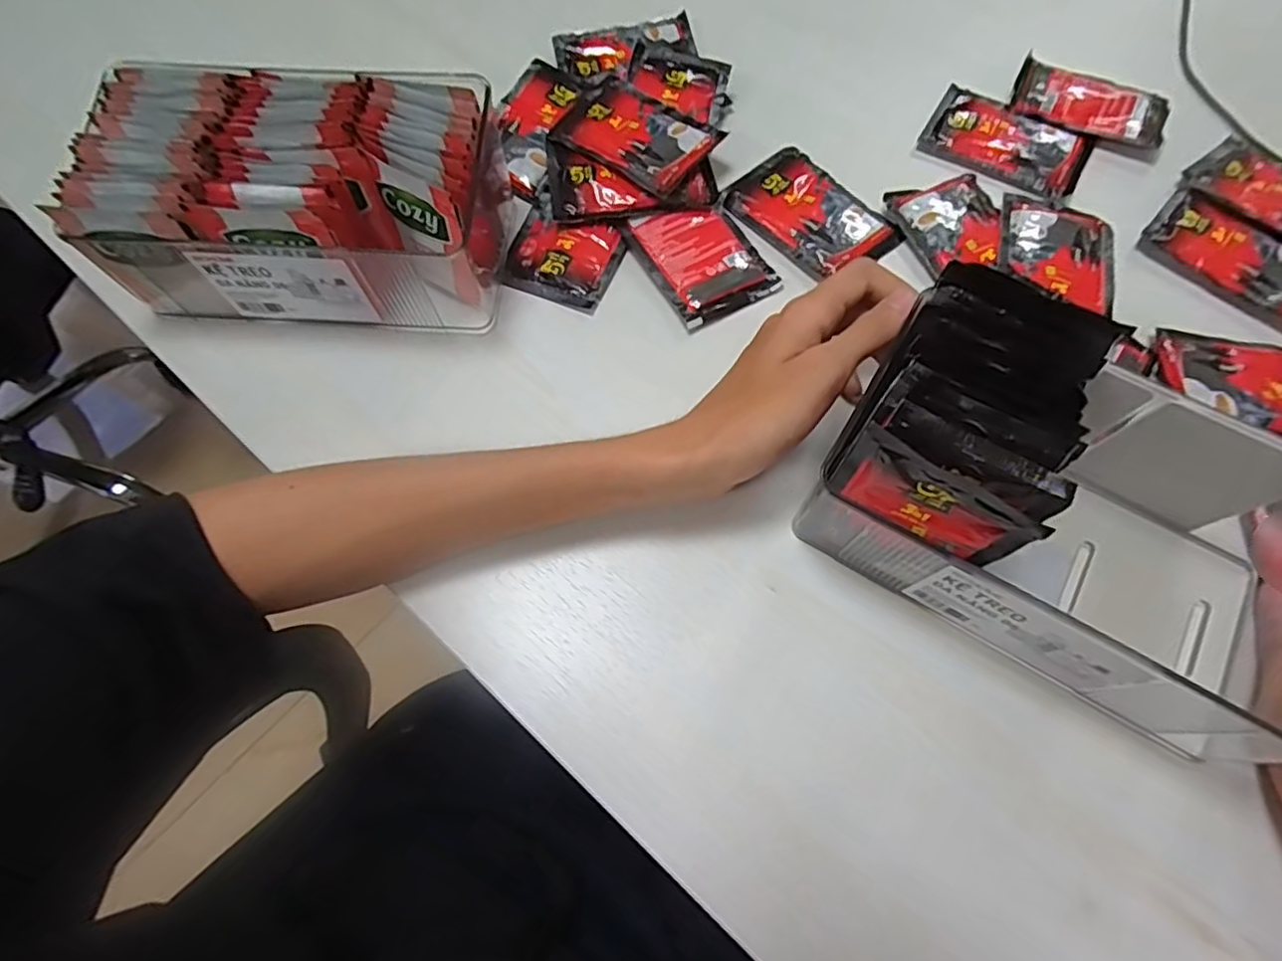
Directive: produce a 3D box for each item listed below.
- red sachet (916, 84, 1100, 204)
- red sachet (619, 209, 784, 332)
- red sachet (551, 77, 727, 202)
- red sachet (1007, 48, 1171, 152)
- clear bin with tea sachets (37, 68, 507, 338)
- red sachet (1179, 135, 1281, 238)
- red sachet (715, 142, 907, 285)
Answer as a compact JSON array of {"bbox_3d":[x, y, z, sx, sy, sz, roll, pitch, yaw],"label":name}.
[{"bbox_3d":[0.240,-0.222,0.411,0.101,0.007,0.067,35,74,15],"label":"red sachet"},{"bbox_3d":[0.036,-0.136,0.377,0.063,0.007,0.081,-28,70,-8],"label":"red sachet"},{"bbox_3d":[-0.004,-0.220,0.402,0.096,0.017,0.067,33,74,14],"label":"red sachet"},{"bbox_3d":[0.301,-0.253,0.417,0.099,0.004,0.058,25,72,12],"label":"red sachet"},{"bbox_3d":[-0.180,-0.157,0.349,0.194,0.091,0.114,2,69,3],"label":"clear bin with tea sachets"},{"bbox_3d":[0.398,-0.176,0.387,0.068,0.004,0.099,-38,72,-12],"label":"red sachet"},{"bbox_3d":[0.104,-0.166,0.391,0.068,0.006,0.098,-39,72,-12],"label":"red sachet"}]

